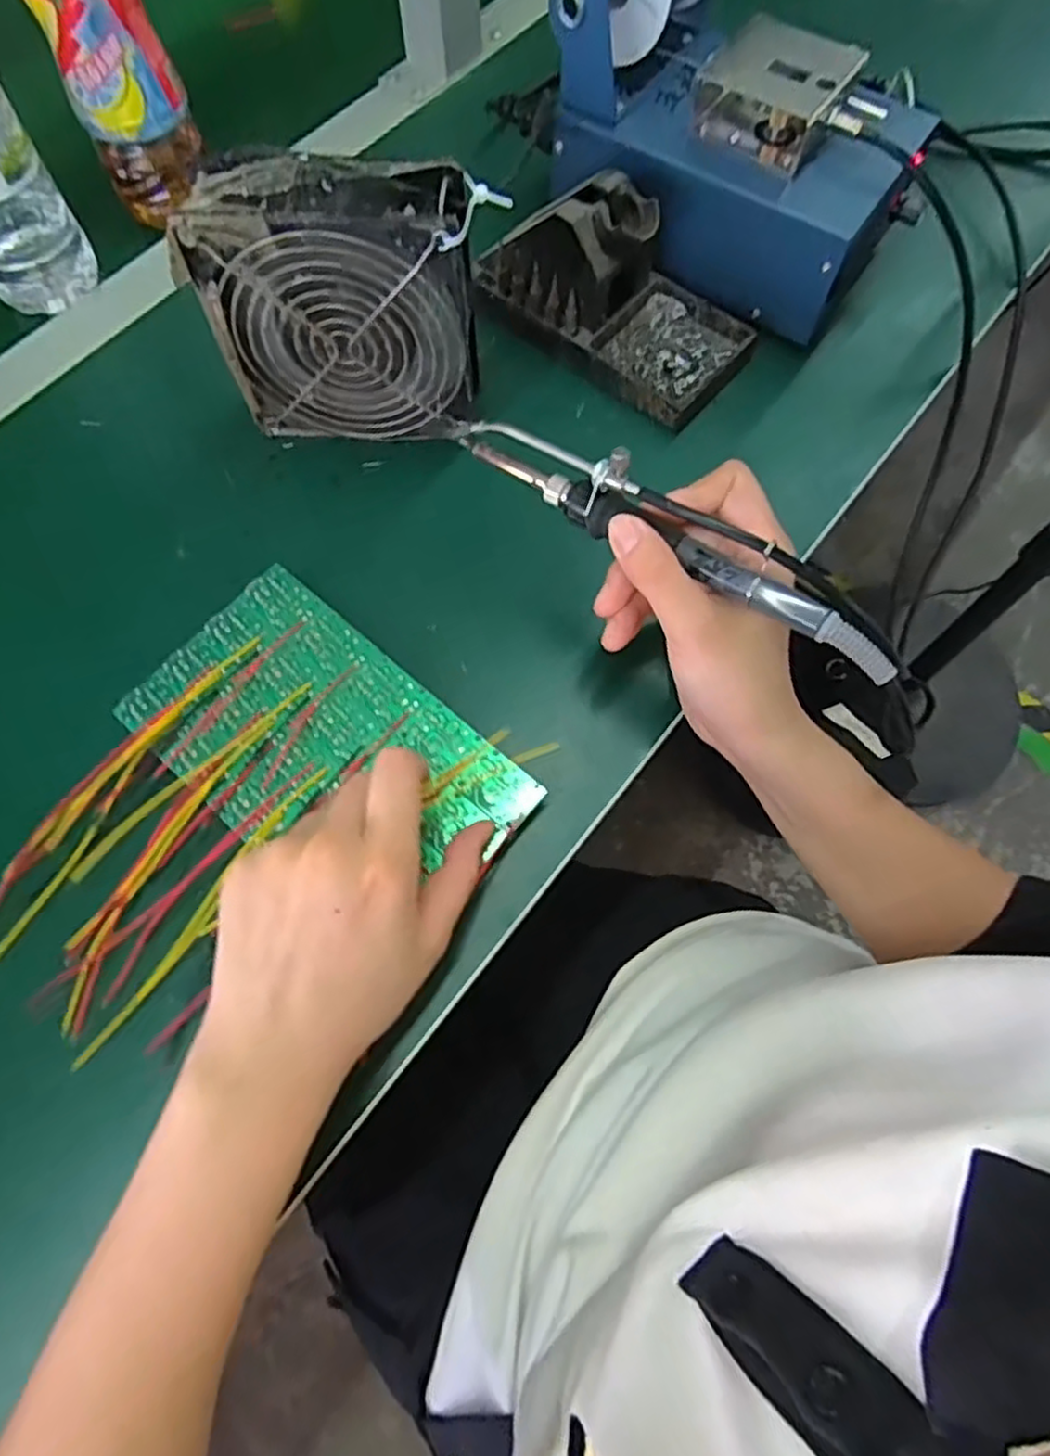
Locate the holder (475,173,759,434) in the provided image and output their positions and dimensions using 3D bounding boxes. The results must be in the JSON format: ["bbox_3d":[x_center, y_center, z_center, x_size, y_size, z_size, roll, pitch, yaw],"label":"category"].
[{"bbox_3d":[0.053,-0.242,0.397,0.140,0.070,0.080,33,73,12],"label":"holder"}]

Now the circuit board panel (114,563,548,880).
[{"bbox_3d":[-0.089,0.009,0.327,0.171,0.006,0.101,38,74,14],"label":"circuit board panel"}]

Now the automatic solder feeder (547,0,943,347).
[{"bbox_3d":[0.112,-0.329,0.395,0.198,0.139,0.111,36,74,13],"label":"automatic solder feeder"}]

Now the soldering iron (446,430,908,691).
[{"bbox_3d":[0.060,-0.080,0.293,0.206,0.030,0.020,33,73,15],"label":"soldering iron"}]

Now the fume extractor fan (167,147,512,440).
[{"bbox_3d":[-0.082,-0.197,0.354,0.128,0.122,0.042,0,69,1],"label":"fume extractor fan"}]

